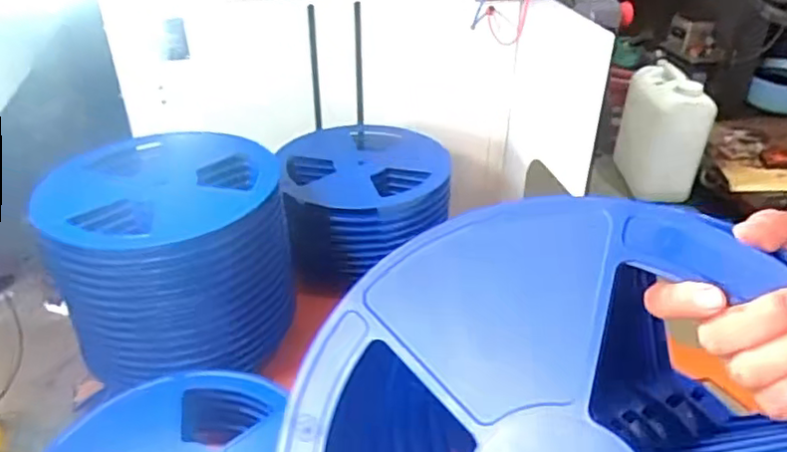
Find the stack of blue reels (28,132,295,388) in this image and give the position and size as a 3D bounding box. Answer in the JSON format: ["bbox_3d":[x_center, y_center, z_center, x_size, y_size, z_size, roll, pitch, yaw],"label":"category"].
[{"bbox_3d":[-0.308,0.043,0.934,0.297,0.256,0.303,10,34,14],"label":"stack of blue reels"}]

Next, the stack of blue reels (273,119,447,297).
[{"bbox_3d":[-0.053,-0.045,1.195,0.302,0.172,0.345,-6,34,-10],"label":"stack of blue reels"}]

